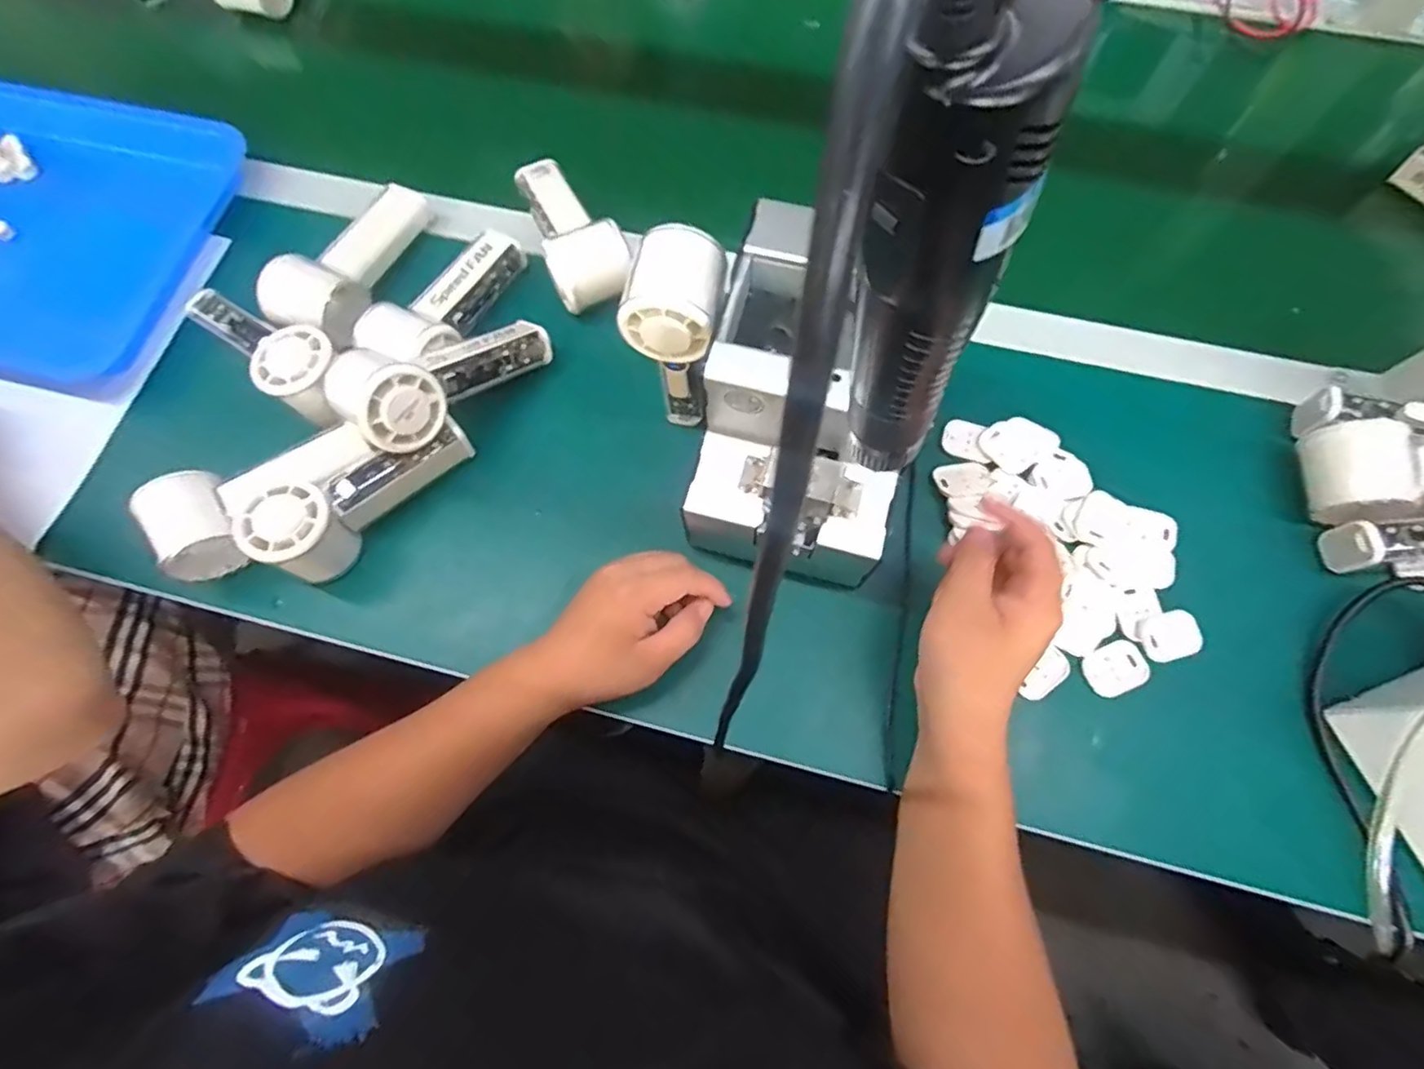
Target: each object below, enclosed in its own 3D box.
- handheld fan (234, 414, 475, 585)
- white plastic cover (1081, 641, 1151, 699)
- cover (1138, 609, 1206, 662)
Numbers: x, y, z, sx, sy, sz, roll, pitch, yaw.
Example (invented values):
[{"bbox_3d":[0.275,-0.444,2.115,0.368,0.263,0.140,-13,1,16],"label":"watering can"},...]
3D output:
[{"bbox_3d":[-0.247,-0.034,0.442,0.054,0.051,0.151,40,76,14],"label":"handheld fan"},{"bbox_3d":[0.273,0.091,0.425,0.039,0.010,0.033,-27,72,-8],"label":"white plastic cover"},{"bbox_3d":[0.311,0.069,0.426,0.040,0.009,0.030,-18,71,-5],"label":"cover"}]

